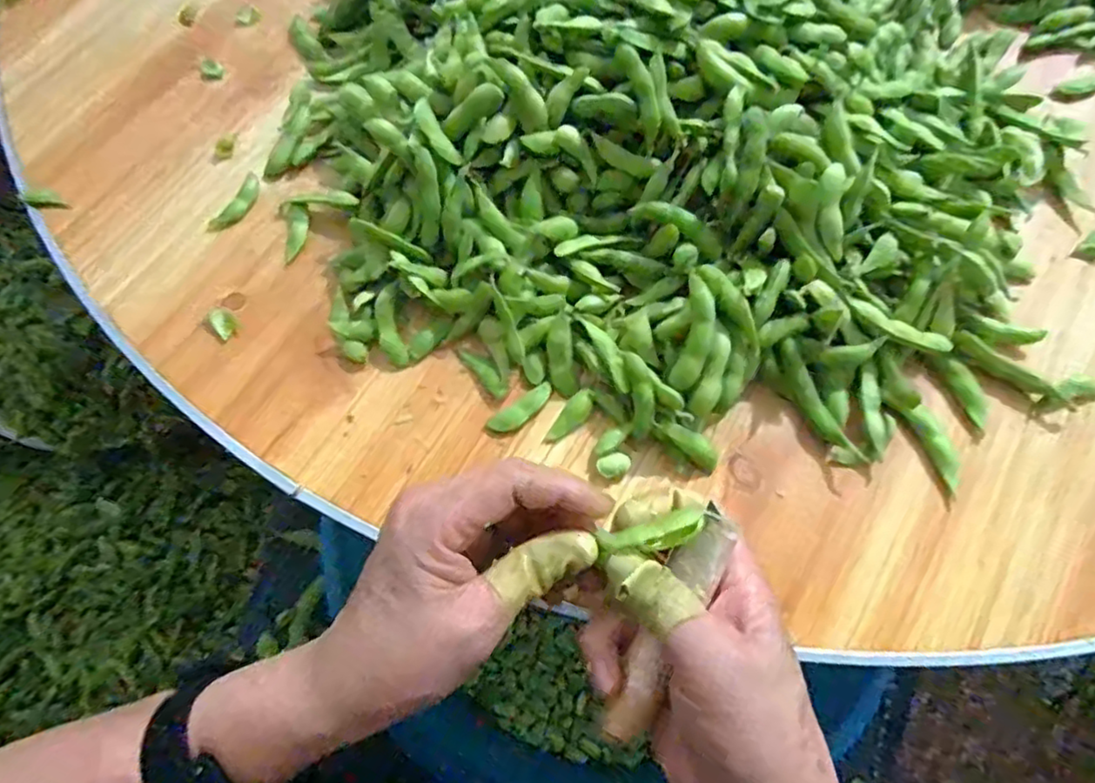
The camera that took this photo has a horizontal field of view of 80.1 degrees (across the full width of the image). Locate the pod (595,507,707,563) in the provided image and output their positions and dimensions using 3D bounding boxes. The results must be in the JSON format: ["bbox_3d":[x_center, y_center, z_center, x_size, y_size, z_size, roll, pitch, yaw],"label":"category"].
[{"bbox_3d":[0.041,0.057,0.260,0.040,0.005,0.011,-13,67,5],"label":"pod"}]

